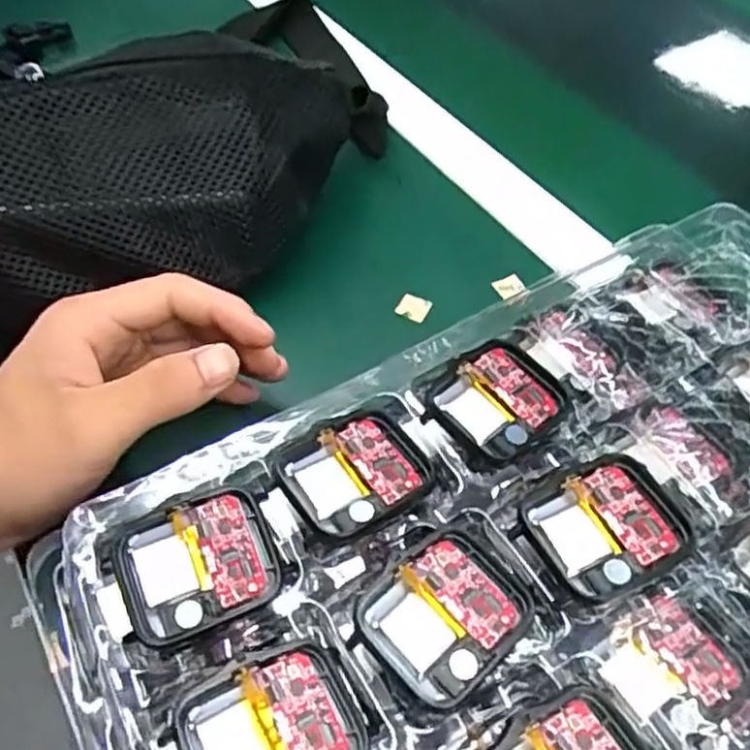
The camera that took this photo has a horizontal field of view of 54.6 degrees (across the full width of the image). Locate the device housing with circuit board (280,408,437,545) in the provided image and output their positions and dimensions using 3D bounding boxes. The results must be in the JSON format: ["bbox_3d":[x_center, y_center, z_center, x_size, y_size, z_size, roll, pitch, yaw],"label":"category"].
[{"bbox_3d":[-0.005,0.033,0.229,0.043,0.016,0.036,-29,58,-21],"label":"device housing with circuit board"}]

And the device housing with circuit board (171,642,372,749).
[{"bbox_3d":[-0.026,0.091,0.183,0.043,0.008,0.036,-22,55,-17],"label":"device housing with circuit board"}]

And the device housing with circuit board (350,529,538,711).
[{"bbox_3d":[0.021,0.065,0.198,0.043,0.009,0.037,-37,61,-26],"label":"device housing with circuit board"}]

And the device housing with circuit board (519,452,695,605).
[{"bbox_3d":[0.068,0.044,0.211,0.043,0.007,0.037,-21,55,-16],"label":"device housing with circuit board"}]

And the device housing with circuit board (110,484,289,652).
[{"bbox_3d":[-0.051,0.055,0.209,0.044,0.007,0.036,-22,71,-9],"label":"device housing with circuit board"}]

